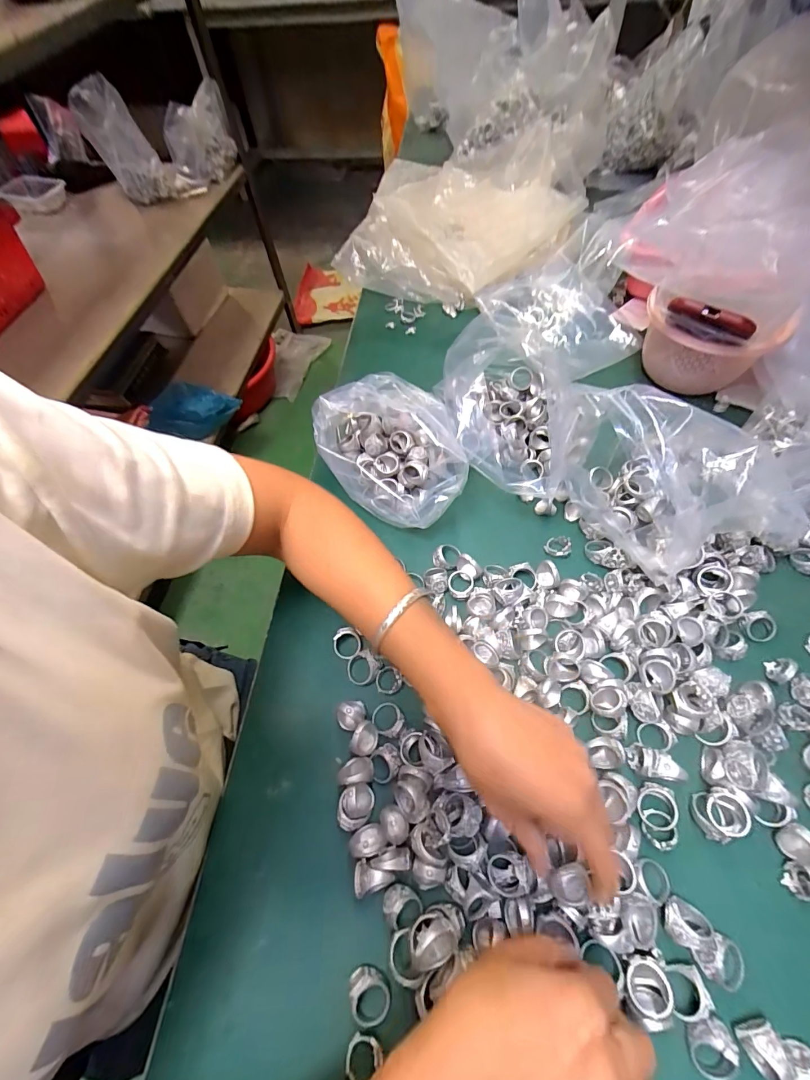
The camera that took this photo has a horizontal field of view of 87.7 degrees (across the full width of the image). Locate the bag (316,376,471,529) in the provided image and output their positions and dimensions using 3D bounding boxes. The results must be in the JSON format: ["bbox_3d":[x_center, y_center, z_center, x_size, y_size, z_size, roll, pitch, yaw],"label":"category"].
[{"bbox_3d":[-0.014,-0.091,0.433,0.167,0.104,0.107,25,65,17],"label":"bag"}]

